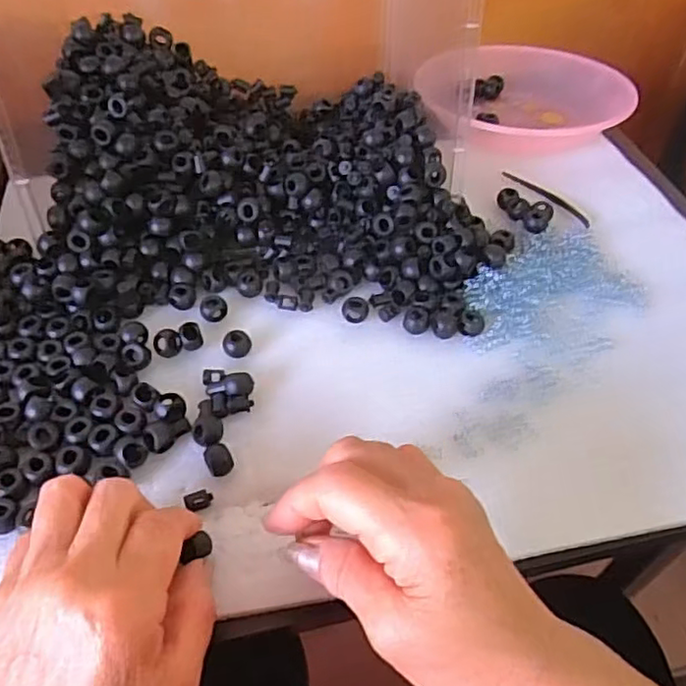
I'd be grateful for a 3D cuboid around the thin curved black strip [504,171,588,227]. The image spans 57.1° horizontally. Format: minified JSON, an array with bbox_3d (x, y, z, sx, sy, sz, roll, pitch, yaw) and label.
[{"bbox_3d":[0.163,-0.118,0.507,0.011,0.006,0.087,-29,56,-24],"label":"thin curved black strip"}]

